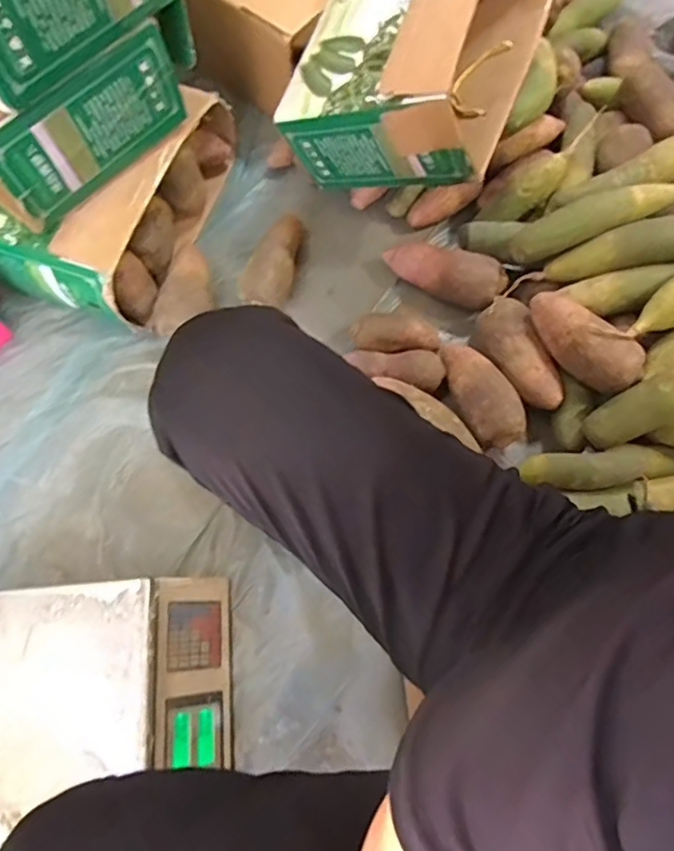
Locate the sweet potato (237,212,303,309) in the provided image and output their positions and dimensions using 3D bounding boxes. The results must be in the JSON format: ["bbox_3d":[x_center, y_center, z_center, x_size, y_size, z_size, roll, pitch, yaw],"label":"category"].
[{"bbox_3d":[-0.097,-0.246,0.866,0.073,0.069,0.163,11,72,5],"label":"sweet potato"}]

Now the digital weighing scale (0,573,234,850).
[{"bbox_3d":[-0.278,0.344,0.638,0.289,0.111,0.327,-5,71,0],"label":"digital weighing scale"}]

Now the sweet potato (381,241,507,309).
[{"bbox_3d":[0.156,-0.223,0.849,0.176,0.068,0.068,22,73,8],"label":"sweet potato"}]

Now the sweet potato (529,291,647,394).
[{"bbox_3d":[0.319,-0.111,0.738,0.159,0.059,0.063,42,77,14],"label":"sweet potato"}]

